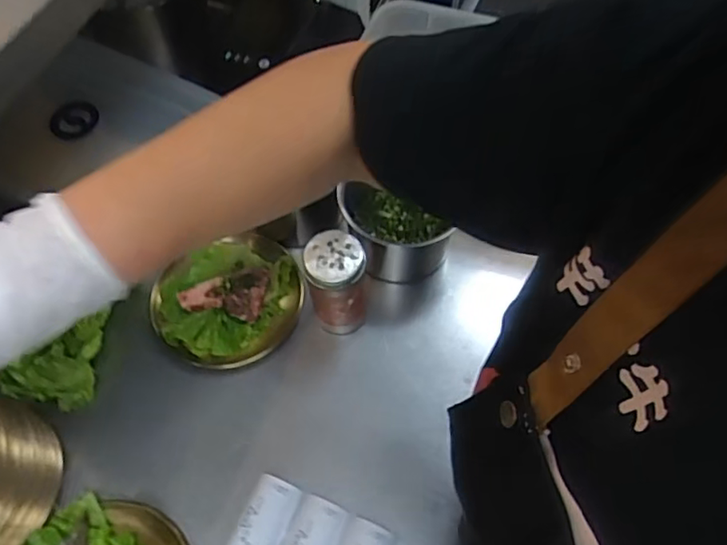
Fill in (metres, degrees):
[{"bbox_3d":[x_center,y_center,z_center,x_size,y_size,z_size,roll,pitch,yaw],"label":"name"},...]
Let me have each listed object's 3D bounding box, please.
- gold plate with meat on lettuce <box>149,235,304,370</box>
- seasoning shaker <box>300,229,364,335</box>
[{"bbox_3d":[-0.144,0.032,0.654,0.160,0.033,0.138,-27,63,-14],"label":"gold plate with meat on lettuce"},{"bbox_3d":[-0.026,0.015,0.604,0.060,0.127,0.060,-18,61,-9],"label":"seasoning shaker"}]

